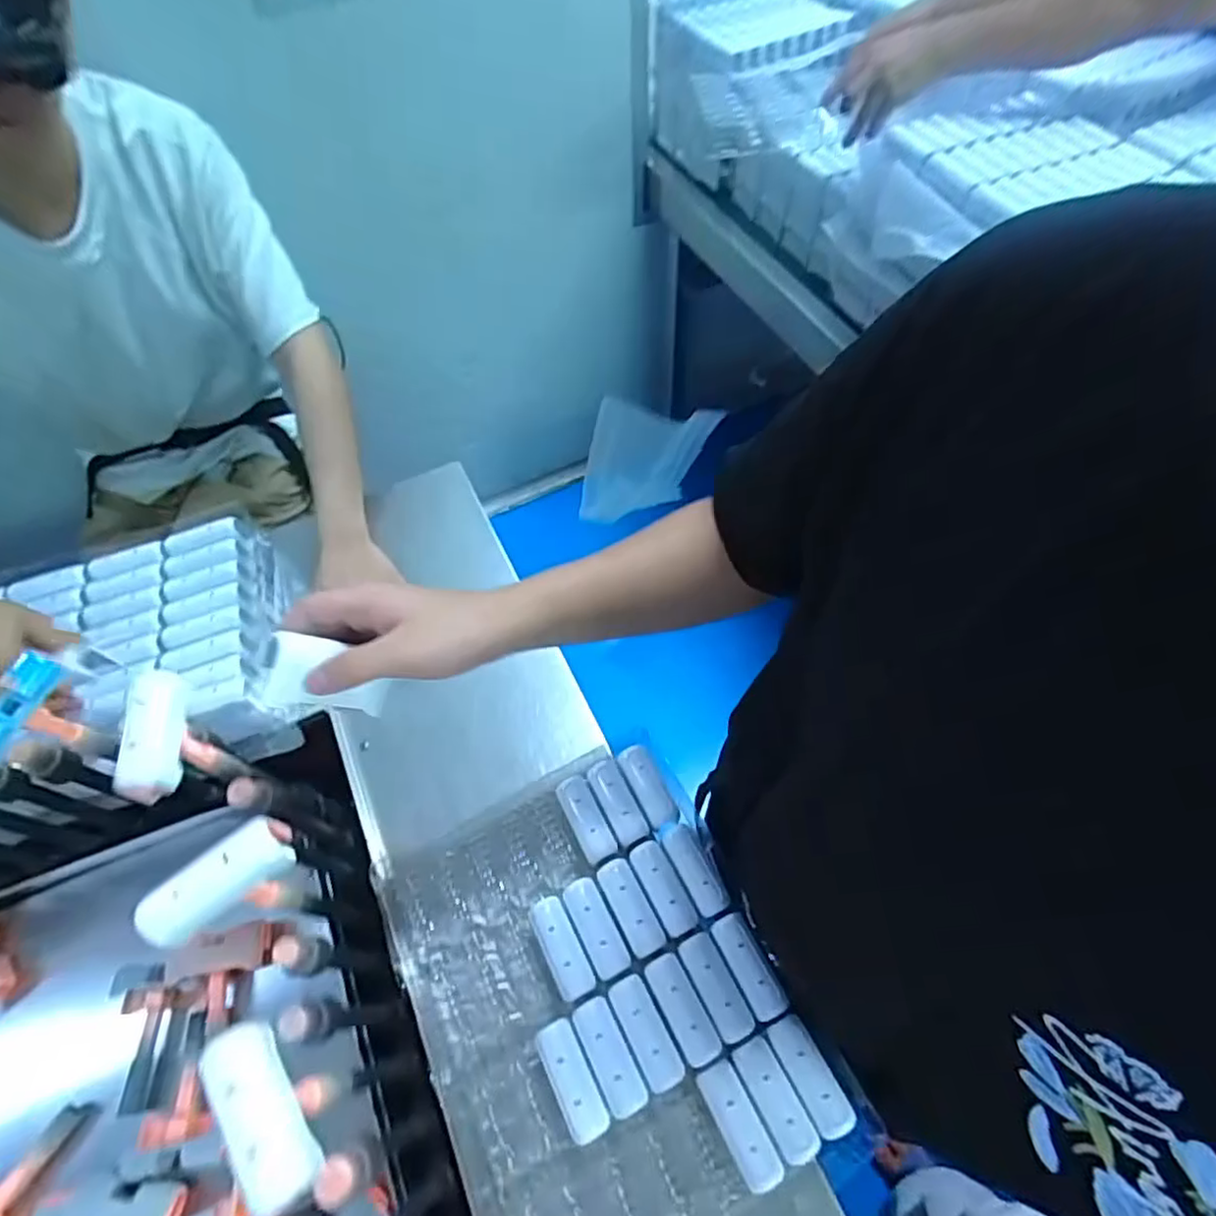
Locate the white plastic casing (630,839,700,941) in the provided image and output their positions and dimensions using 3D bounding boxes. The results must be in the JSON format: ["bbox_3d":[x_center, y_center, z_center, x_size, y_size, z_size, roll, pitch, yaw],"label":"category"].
[{"bbox_3d":[0.046,0.236,0.546,0.028,0.009,0.078,-25,61,-12],"label":"white plastic casing"}]

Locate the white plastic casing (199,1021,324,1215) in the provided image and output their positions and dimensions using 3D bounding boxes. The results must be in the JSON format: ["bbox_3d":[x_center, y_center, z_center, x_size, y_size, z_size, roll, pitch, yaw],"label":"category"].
[{"bbox_3d":[-0.167,0.241,0.306,0.079,0.017,0.032,48,27,26],"label":"white plastic casing"}]

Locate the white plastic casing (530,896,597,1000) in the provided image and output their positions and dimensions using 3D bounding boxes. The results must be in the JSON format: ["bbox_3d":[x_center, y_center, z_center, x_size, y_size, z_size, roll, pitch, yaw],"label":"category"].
[{"bbox_3d":[-0.038,0.274,0.524,0.028,0.015,0.077,-25,61,-12],"label":"white plastic casing"}]

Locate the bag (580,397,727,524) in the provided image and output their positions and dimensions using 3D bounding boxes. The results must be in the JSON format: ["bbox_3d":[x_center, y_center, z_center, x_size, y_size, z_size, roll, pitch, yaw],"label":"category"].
[{"bbox_3d":[0.074,-0.308,1.340,0.281,0.280,0.055,-16,59,-7],"label":"bag"}]

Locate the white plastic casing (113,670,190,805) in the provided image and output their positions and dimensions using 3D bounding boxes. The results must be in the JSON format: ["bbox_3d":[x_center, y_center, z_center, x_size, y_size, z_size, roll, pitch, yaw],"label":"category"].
[{"bbox_3d":[-0.290,0.078,0.413,0.025,0.029,0.082,-11,59,-4],"label":"white plastic casing"}]

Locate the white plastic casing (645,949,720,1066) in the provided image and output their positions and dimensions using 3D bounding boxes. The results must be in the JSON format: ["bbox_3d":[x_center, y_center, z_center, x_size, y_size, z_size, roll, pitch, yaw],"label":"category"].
[{"bbox_3d":[0.058,0.309,0.499,0.028,0.009,0.077,-26,61,-12],"label":"white plastic casing"}]

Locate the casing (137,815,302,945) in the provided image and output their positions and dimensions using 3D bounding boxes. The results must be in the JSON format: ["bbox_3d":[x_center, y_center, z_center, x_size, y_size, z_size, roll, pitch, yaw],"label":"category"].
[{"bbox_3d":[-0.218,0.154,0.359,0.075,0.026,0.027,-40,65,-19],"label":"casing"}]

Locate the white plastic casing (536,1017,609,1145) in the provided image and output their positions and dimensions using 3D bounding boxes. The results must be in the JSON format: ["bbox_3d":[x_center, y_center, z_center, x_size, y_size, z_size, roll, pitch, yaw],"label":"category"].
[{"bbox_3d":[-0.026,0.347,0.476,0.030,0.008,0.076,-26,61,-12],"label":"white plastic casing"}]

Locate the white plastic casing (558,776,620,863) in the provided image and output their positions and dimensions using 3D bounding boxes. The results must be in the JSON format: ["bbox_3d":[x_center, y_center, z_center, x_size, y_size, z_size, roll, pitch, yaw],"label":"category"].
[{"bbox_3d":[-0.021,0.184,0.574,0.027,0.015,0.078,-25,61,-12],"label":"white plastic casing"}]

